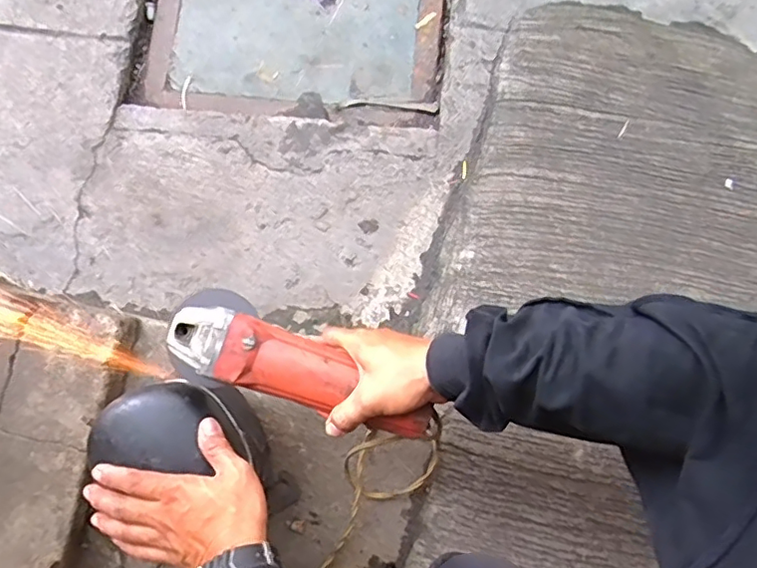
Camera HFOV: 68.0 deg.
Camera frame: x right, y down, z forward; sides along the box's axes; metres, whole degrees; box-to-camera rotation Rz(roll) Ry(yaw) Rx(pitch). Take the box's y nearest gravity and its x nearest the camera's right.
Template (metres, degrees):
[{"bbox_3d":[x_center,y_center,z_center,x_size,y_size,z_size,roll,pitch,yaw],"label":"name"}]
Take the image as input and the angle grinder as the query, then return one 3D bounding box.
[{"bbox_3d":[-0.079,0.082,0.534,0.264,0.069,0.082,22,80,11],"label":"angle grinder"}]

